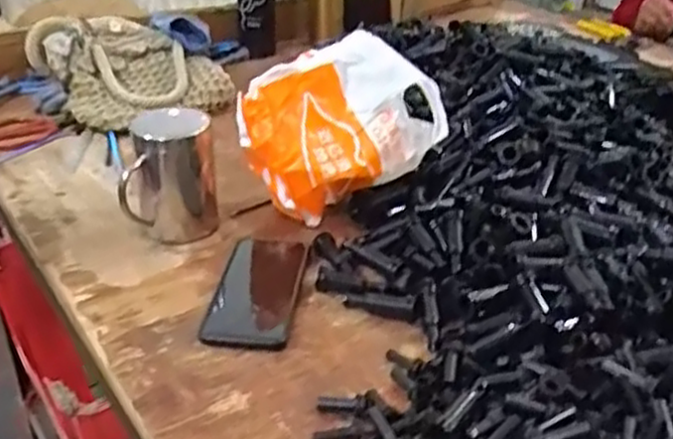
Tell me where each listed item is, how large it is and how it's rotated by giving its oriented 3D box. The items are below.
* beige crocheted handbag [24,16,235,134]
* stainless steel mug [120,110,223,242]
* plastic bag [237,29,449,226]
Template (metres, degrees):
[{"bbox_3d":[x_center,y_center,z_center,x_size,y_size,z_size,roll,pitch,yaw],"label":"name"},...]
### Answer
[{"bbox_3d":[-0.290,-0.206,1.056,0.257,0.135,0.204,-13,33,-21],"label":"beige crocheted handbag"},{"bbox_3d":[-0.171,-0.048,0.757,0.091,0.126,0.082,-5,31,-9],"label":"stainless steel mug"},{"bbox_3d":[0.000,-0.087,0.768,0.205,0.155,0.108,-14,33,-25],"label":"plastic bag"}]

